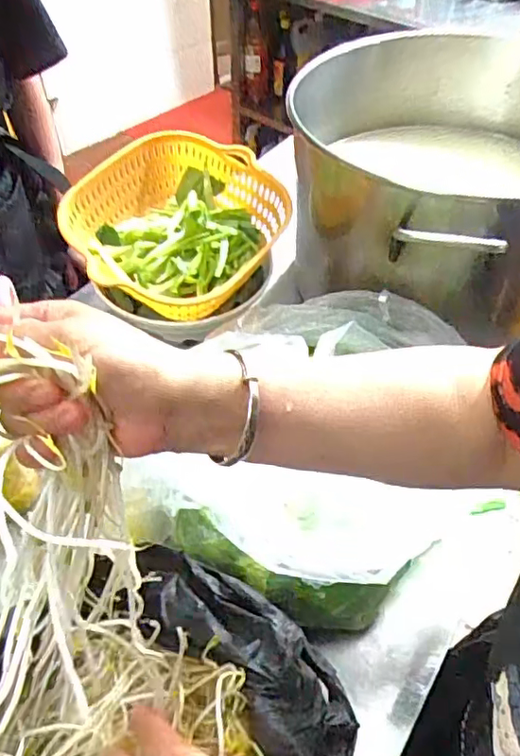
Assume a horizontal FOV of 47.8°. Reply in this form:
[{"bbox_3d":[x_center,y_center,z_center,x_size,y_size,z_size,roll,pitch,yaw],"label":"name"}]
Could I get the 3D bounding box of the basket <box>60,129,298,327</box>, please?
[{"bbox_3d":[-0.091,-0.166,0.654,0.223,0.094,0.233,15,50,14],"label":"basket"}]

